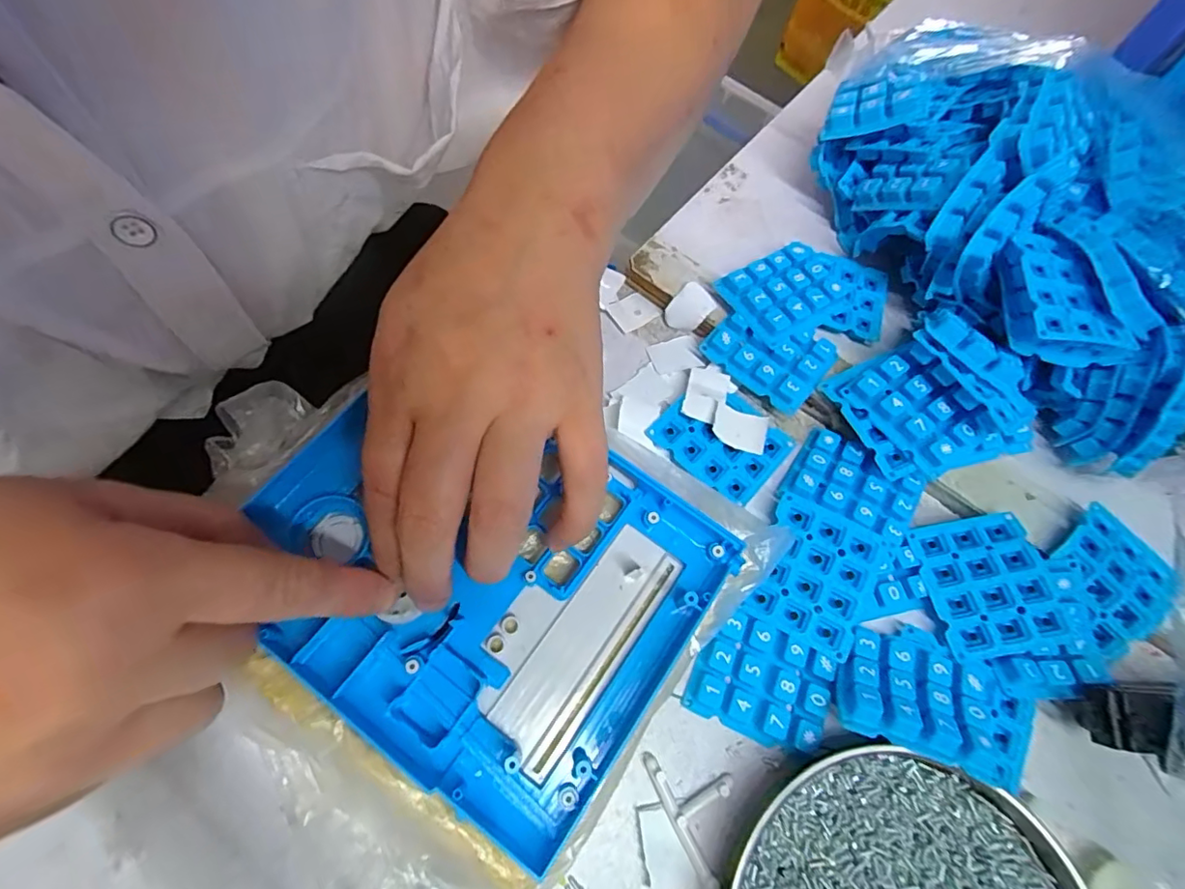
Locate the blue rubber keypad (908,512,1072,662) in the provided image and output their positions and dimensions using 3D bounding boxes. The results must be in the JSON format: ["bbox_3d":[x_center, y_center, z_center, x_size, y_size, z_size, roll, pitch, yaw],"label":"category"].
[{"bbox_3d":[0.179,0.063,0.248,0.048,0.009,0.061,-5,67,-5],"label":"blue rubber keypad"}]

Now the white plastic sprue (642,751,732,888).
[{"bbox_3d":[0.044,0.144,0.217,0.027,0.005,0.052,-24,70,-13],"label":"white plastic sprue"}]

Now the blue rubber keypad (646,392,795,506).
[{"bbox_3d":[0.065,-0.003,0.276,0.059,0.007,0.049,40,70,13],"label":"blue rubber keypad"}]

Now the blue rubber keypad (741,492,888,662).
[{"bbox_3d":[0.101,0.059,0.248,0.048,0.008,0.058,28,68,9],"label":"blue rubber keypad"}]

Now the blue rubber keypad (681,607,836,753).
[{"bbox_3d":[0.073,0.101,0.235,0.057,0.009,0.045,23,67,7],"label":"blue rubber keypad"}]

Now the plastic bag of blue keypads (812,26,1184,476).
[{"bbox_3d":[0.241,-0.127,0.289,0.169,0.087,0.260,-23,70,-13],"label":"plastic bag of blue keypads"}]

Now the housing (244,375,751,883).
[{"bbox_3d":[-0.045,0.046,0.214,0.166,0.019,0.134,37,69,12],"label":"housing"}]

